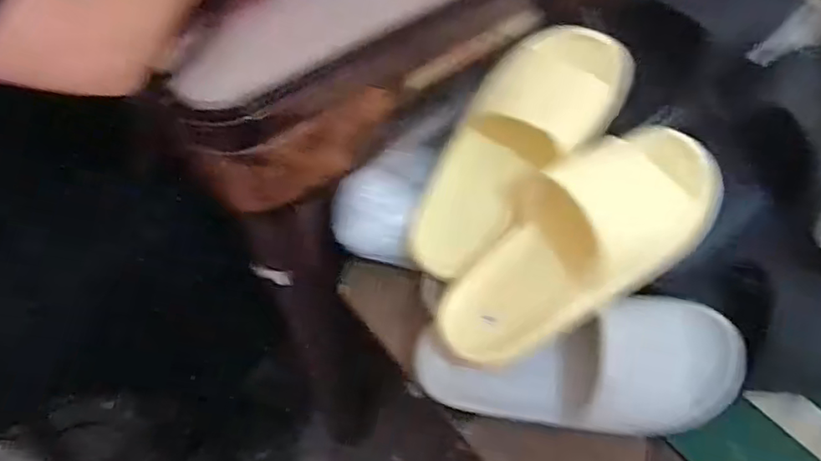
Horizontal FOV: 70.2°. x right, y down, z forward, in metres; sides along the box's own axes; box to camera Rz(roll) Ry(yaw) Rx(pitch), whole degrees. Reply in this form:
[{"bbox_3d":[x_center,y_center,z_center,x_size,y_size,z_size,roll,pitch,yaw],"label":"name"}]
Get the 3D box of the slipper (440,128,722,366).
[{"bbox_3d":[0.126,0.011,0.463,0.247,0.067,0.110,-41,58,10],"label":"slipper"}]

